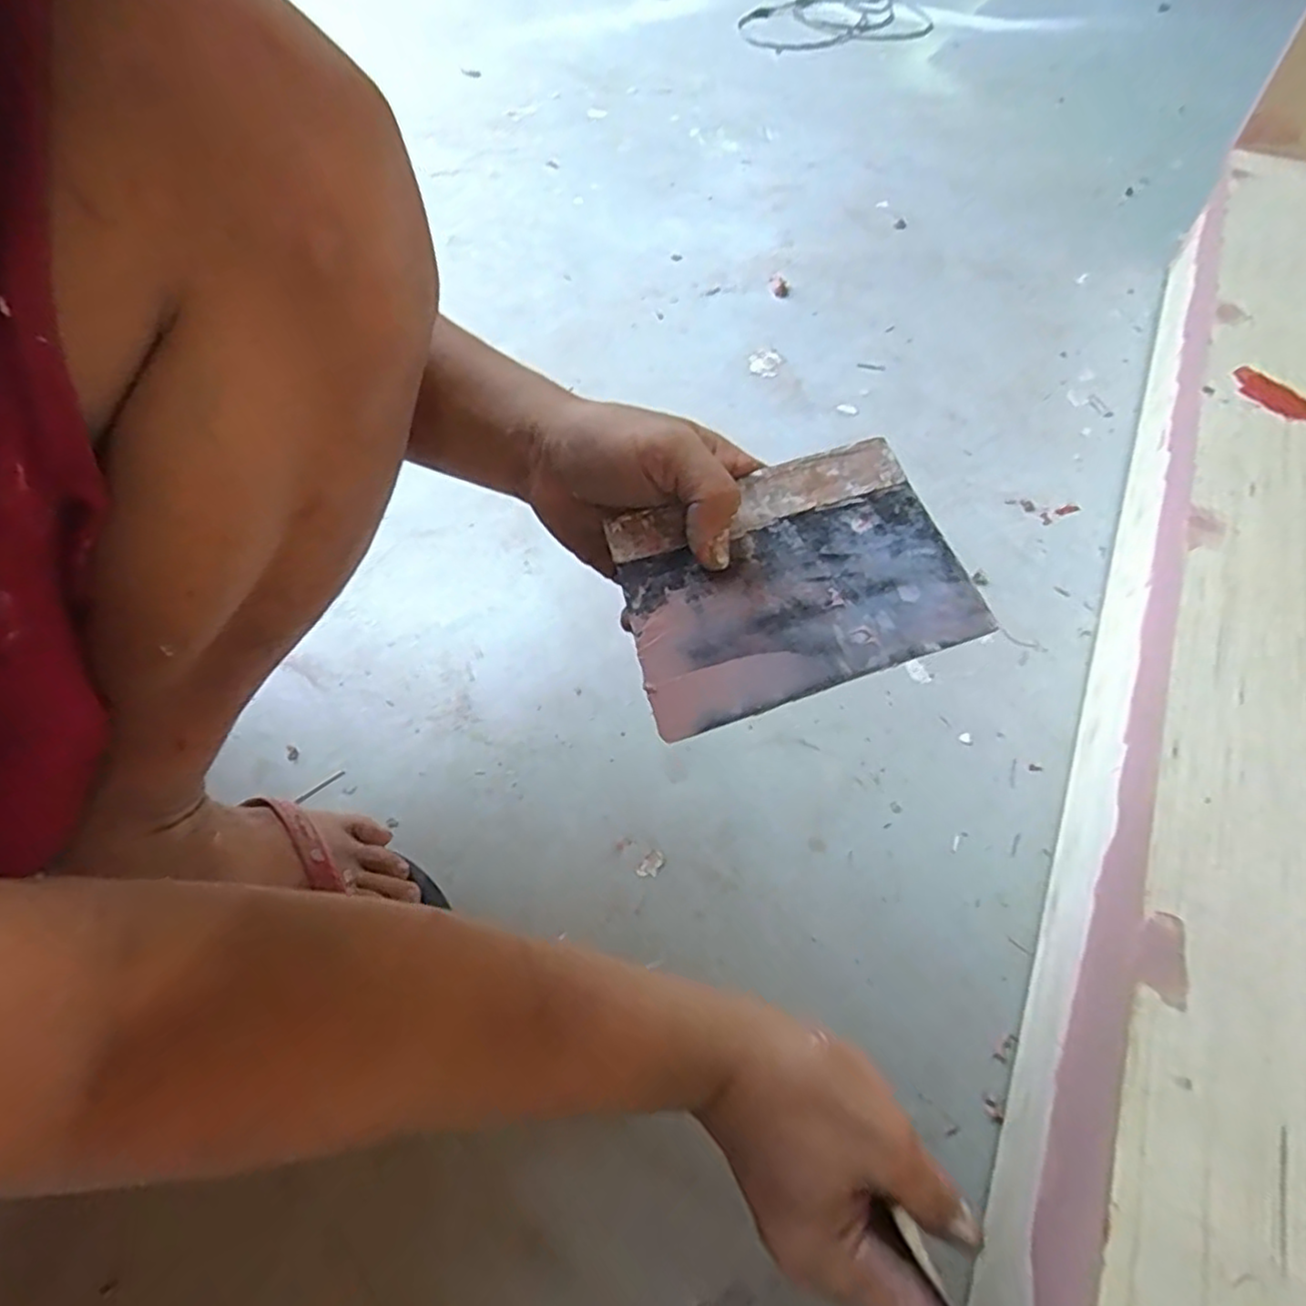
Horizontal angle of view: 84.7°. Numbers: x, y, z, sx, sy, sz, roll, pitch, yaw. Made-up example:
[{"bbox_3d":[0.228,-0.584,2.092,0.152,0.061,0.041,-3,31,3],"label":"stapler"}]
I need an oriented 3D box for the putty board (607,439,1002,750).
[{"bbox_3d":[0.054,-0.030,0.290,0.134,0.006,0.095,-18,72,-7],"label":"putty board"}]

